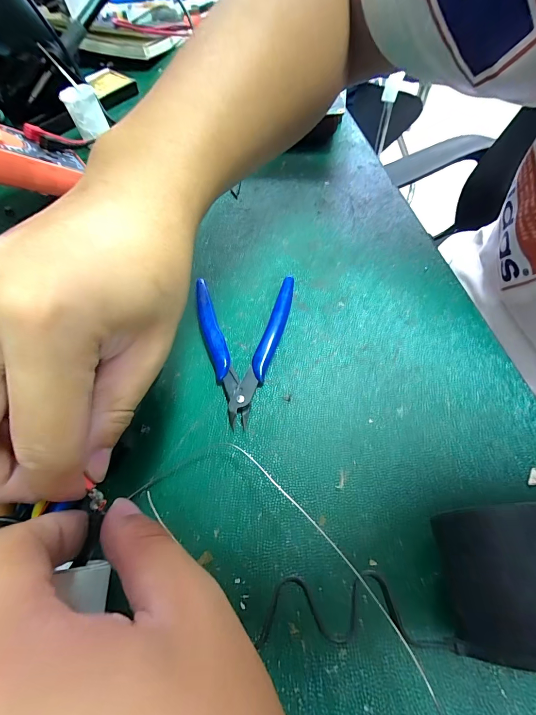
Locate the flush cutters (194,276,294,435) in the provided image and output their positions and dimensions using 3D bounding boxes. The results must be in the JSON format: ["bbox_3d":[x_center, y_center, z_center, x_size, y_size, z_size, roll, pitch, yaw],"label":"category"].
[{"bbox_3d":[-0.019,-0.010,0.238,0.074,0.013,0.113,-1,61,4],"label":"flush cutters"}]

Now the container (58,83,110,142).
[{"bbox_3d":[-0.209,-0.280,0.379,0.035,0.048,0.031,-25,62,-9],"label":"container"}]

